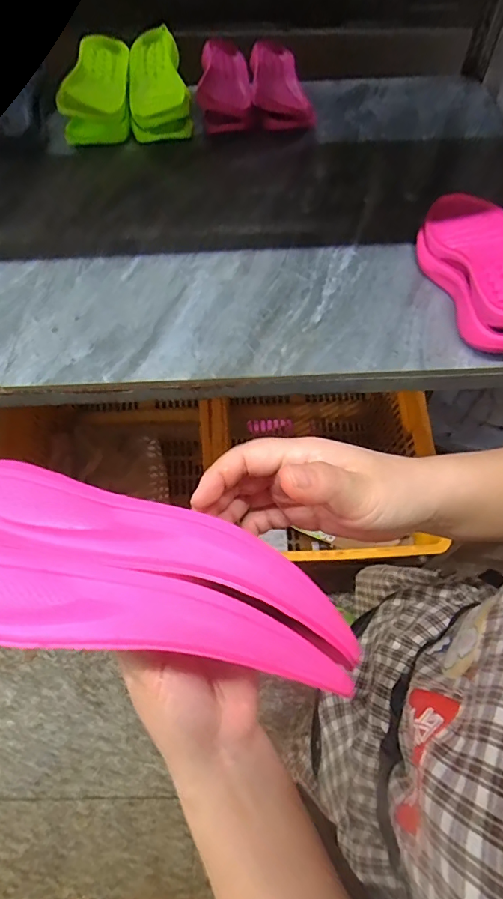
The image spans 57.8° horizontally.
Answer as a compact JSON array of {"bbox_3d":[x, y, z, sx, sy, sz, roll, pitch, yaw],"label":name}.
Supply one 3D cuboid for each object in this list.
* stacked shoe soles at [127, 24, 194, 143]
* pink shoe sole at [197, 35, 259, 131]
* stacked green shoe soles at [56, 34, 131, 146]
[{"bbox_3d":[-0.185,-0.696,0.877,0.113,0.088,0.279,-11,59,-6],"label":"stacked shoe soles"},{"bbox_3d":[-0.049,-0.675,0.843,0.097,0.063,0.231,-4,59,-1],"label":"pink shoe sole"},{"bbox_3d":[-0.290,-0.683,0.874,0.116,0.084,0.270,-5,59,-2],"label":"stacked green shoe soles"}]

